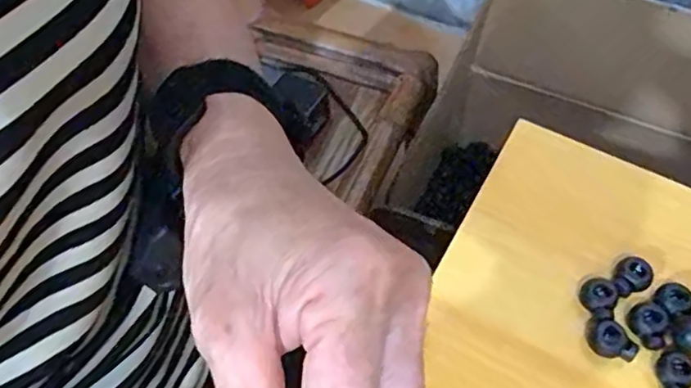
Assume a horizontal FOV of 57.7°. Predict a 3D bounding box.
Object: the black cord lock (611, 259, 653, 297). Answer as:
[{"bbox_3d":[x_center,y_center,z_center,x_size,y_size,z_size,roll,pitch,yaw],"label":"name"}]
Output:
[{"bbox_3d":[0.144,0.043,0.318,0.023,0.010,0.016,-31,63,-18],"label":"black cord lock"}]

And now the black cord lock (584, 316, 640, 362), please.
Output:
[{"bbox_3d":[0.127,0.071,0.303,0.015,0.012,0.024,-24,61,-14],"label":"black cord lock"}]

